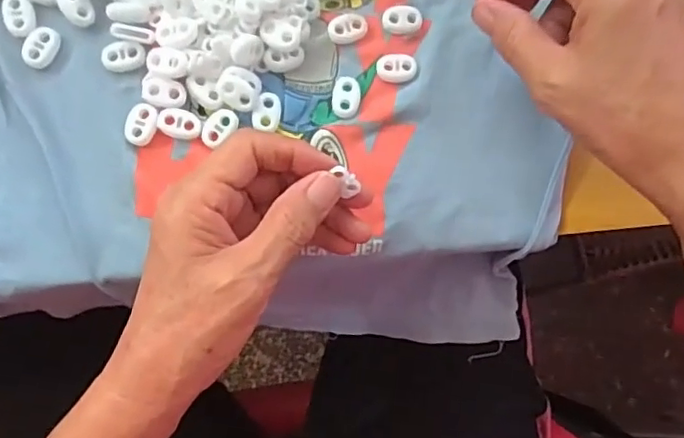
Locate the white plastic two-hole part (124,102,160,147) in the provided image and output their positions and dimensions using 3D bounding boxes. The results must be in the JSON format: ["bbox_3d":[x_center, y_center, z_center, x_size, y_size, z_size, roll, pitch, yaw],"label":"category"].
[{"bbox_3d":[-0.106,-0.050,0.310,0.016,0.004,0.022,19,83,-5],"label":"white plastic two-hole part"}]

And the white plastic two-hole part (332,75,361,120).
[{"bbox_3d":[0.003,-0.067,0.326,0.015,0.005,0.023,9,84,-6],"label":"white plastic two-hole part"}]

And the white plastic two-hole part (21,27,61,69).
[{"bbox_3d":[-0.158,-0.090,0.307,0.015,0.004,0.022,37,82,-2],"label":"white plastic two-hole part"}]

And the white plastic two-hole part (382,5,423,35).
[{"bbox_3d":[0.034,-0.113,0.332,0.023,0.005,0.016,-1,85,-7],"label":"white plastic two-hole part"}]

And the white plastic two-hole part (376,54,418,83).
[{"bbox_3d":[0.031,-0.084,0.330,0.023,0.005,0.015,-6,86,-7],"label":"white plastic two-hole part"}]

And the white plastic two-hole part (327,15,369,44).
[{"bbox_3d":[0.003,-0.107,0.329,0.023,0.005,0.014,-11,87,-7],"label":"white plastic two-hole part"}]

